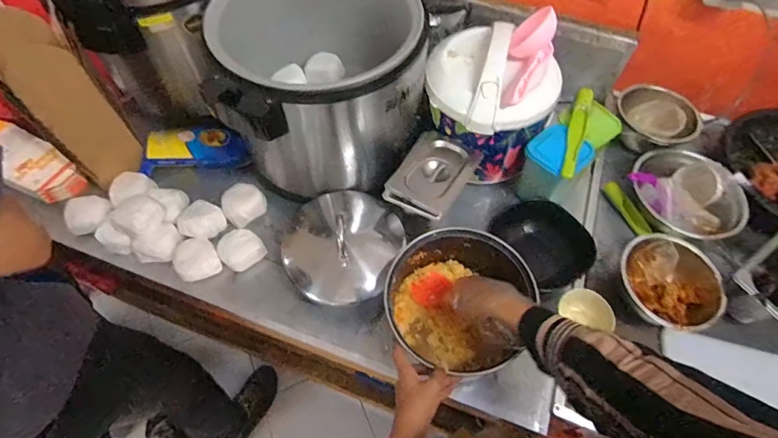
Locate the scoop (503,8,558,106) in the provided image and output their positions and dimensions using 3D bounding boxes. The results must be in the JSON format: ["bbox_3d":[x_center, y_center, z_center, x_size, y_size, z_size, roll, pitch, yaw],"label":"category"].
[{"bbox_3d":[0.242,-0.280,0.749,0.072,0.058,0.176,21,89,10],"label":"scoop"}]

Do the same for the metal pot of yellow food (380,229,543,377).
[{"bbox_3d":[0.107,0.140,0.719,0.227,0.146,0.207,1,58,-2],"label":"metal pot of yellow food"}]

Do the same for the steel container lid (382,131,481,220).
[{"bbox_3d":[0.080,-0.085,0.773,0.120,0.035,0.184,32,57,7],"label":"steel container lid"}]

